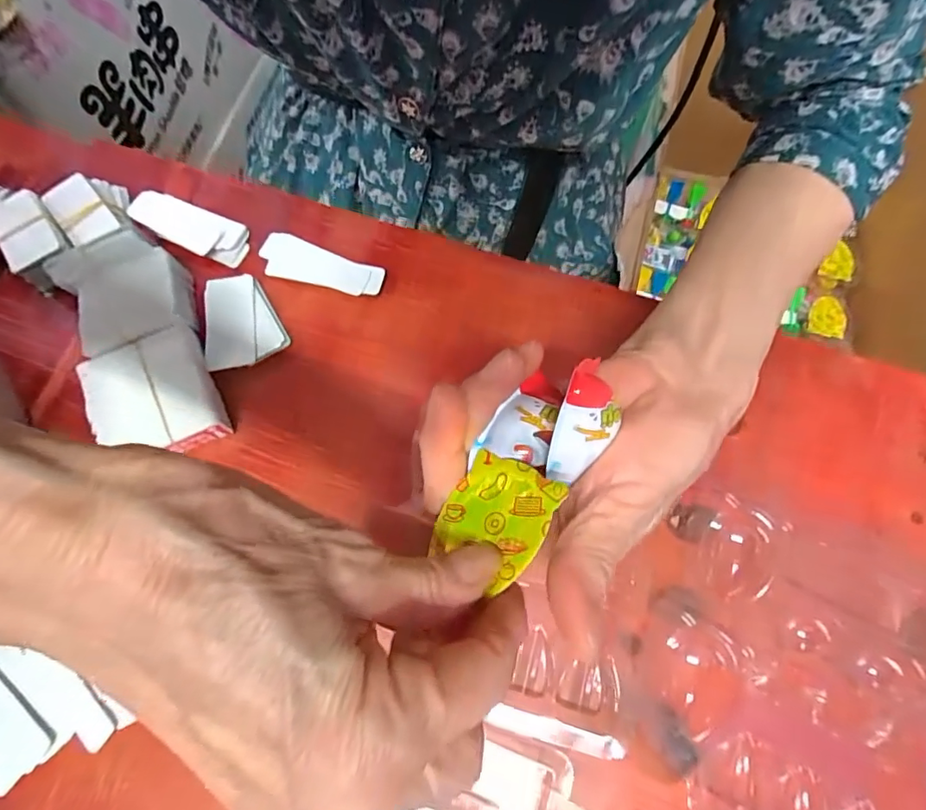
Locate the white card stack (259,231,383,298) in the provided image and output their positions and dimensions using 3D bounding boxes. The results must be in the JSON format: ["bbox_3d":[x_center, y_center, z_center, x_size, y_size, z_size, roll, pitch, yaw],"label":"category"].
[{"bbox_3d":[-0.092,-0.090,0.323,0.084,0.004,0.029,16,73,7],"label":"white card stack"}]

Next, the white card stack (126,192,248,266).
[{"bbox_3d":[-0.182,-0.119,0.332,0.083,0.008,0.031,25,75,9],"label":"white card stack"}]

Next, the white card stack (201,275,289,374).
[{"bbox_3d":[-0.142,-0.052,0.310,0.048,0.004,0.064,-28,74,-7],"label":"white card stack"}]

